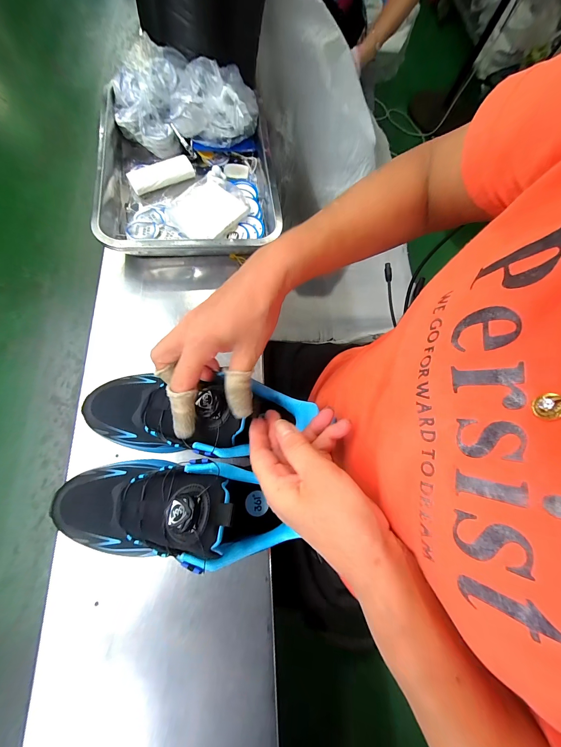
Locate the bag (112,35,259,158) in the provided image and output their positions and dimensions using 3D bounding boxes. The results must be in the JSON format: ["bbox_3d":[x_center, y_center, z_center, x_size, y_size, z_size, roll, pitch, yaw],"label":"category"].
[{"bbox_3d":[-0.154,-0.449,0.457,0.233,0.079,0.156,13,72,-3],"label":"bag"}]

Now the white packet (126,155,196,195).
[{"bbox_3d":[-0.193,-0.327,0.460,0.103,0.016,0.034,-30,111,-17],"label":"white packet"}]

